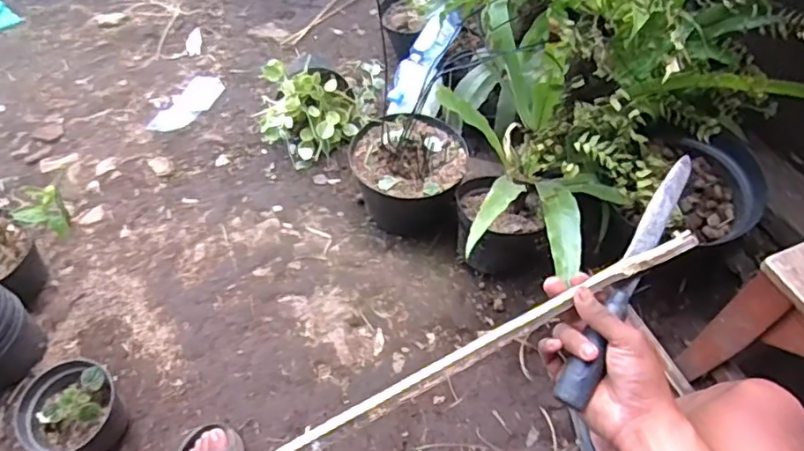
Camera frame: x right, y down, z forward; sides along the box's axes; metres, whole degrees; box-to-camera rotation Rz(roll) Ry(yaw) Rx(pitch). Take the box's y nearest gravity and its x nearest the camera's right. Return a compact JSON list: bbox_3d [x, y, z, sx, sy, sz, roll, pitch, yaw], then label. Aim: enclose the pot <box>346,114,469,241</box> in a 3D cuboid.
[{"bbox_3d":[0.017,-0.095,1.172,0.209,0.150,0.199,0,57,0],"label":"pot"}]

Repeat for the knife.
[{"bbox_3d":[0.202,0.042,0.533,0.027,0.016,0.258,25,69,20],"label":"knife"}]

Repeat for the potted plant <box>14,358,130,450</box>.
[{"bbox_3d":[-0.524,0.298,0.955,0.134,0.106,0.148,31,62,19],"label":"potted plant"}]

